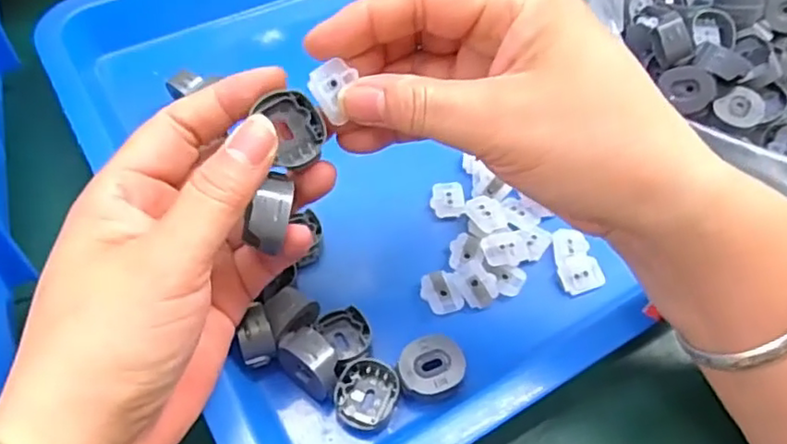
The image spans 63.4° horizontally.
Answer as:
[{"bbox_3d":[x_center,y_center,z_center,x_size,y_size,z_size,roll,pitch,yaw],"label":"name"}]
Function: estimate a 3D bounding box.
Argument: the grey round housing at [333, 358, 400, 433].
[{"bbox_3d":[-0.012,0.075,0.273,0.025,0.013,0.028,20,57,9],"label":"grey round housing"}]

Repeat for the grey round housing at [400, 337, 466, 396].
[{"bbox_3d":[0.016,0.064,0.279,0.028,0.013,0.025,-18,59,-16],"label":"grey round housing"}]

